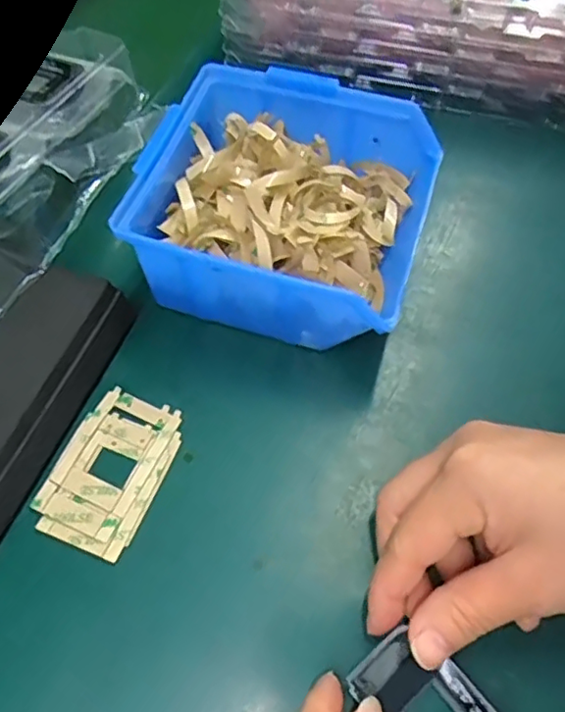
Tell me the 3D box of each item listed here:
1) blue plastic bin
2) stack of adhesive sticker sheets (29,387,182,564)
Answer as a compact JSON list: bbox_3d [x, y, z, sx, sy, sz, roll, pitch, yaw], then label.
[{"bbox_3d":[0.004,-0.069,0.303,0.130,0.077,0.122,16,62,13],"label":"blue plastic bin"},{"bbox_3d":[-0.078,0.051,0.271,0.047,0.004,0.071,21,64,8],"label":"stack of adhesive sticker sheets"}]

